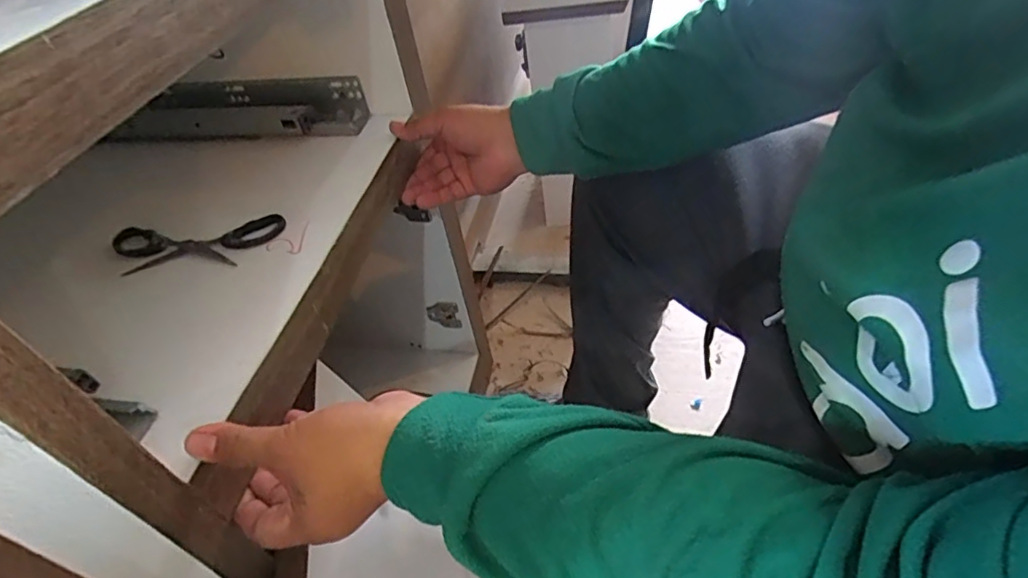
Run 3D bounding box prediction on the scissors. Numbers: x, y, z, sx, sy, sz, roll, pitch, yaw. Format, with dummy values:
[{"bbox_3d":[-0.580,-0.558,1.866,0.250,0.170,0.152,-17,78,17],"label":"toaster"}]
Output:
[{"bbox_3d":[-0.276,-0.039,0.487,0.154,0.013,0.047,-5,45,5],"label":"scissors"}]

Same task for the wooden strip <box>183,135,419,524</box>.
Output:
[{"bbox_3d":[-0.149,-0.008,0.470,0.012,0.051,0.377,4,46,11],"label":"wooden strip"}]

